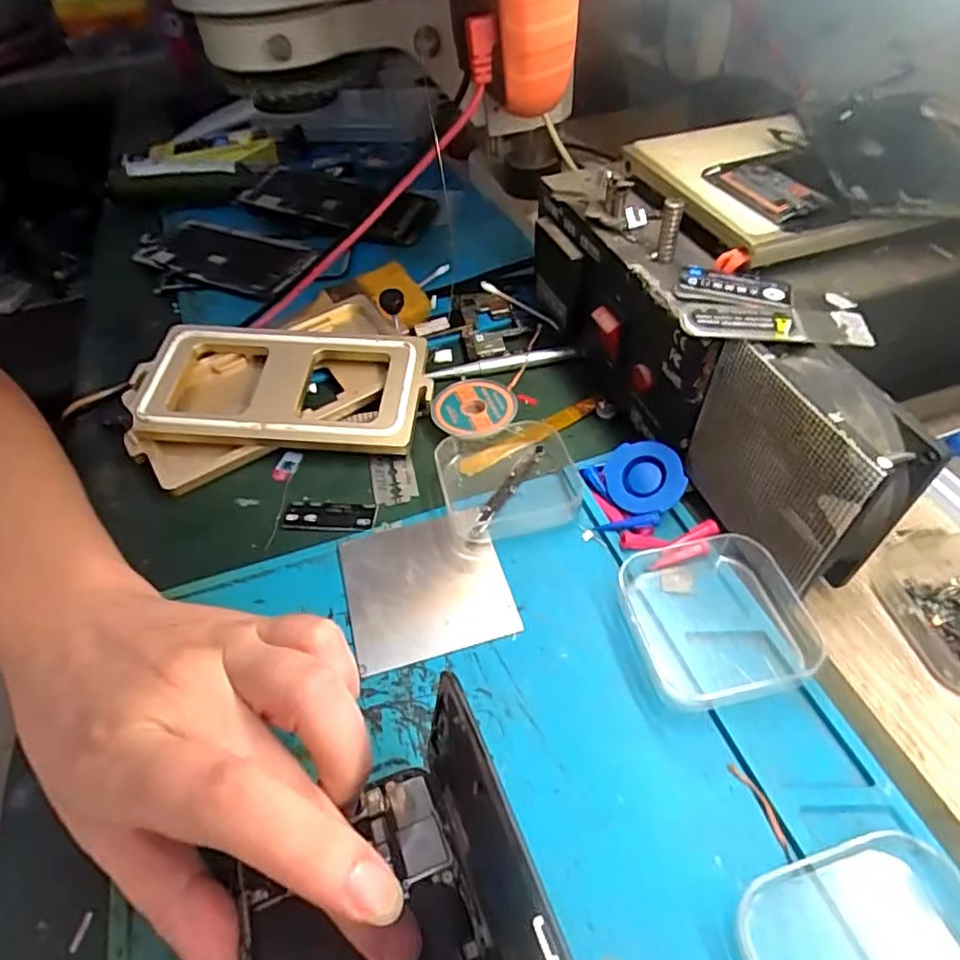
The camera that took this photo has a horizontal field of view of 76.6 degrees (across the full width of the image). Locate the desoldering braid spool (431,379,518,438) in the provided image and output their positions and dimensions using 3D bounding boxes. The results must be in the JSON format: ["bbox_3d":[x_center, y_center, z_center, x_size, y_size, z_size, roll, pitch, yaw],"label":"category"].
[{"bbox_3d":[-0.003,-0.039,0.329,0.045,0.010,0.041,-2,48,2],"label":"desoldering braid spool"}]

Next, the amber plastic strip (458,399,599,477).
[{"bbox_3d":[0.027,-0.024,0.321,0.086,0.008,0.013,-30,53,-21],"label":"amber plastic strip"}]

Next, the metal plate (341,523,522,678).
[{"bbox_3d":[-0.024,0.045,0.264,0.066,0.004,0.066,-15,49,-9],"label":"metal plate"}]

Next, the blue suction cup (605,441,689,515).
[{"bbox_3d":[0.076,-0.001,0.280,0.035,0.005,0.035,-14,62,29],"label":"blue suction cup"}]

